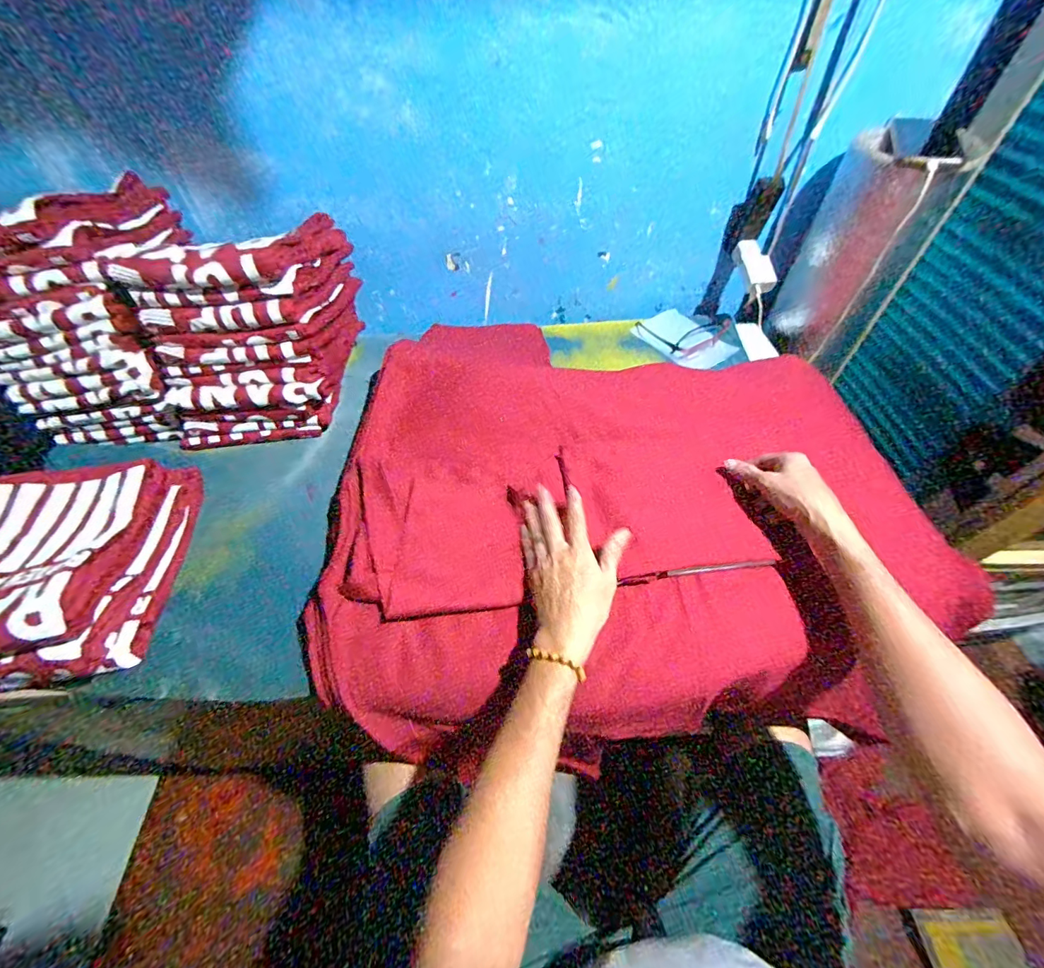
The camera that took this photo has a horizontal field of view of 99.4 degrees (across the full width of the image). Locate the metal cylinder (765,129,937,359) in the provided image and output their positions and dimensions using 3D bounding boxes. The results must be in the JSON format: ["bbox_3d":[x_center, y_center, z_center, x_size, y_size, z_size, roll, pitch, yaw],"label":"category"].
[{"bbox_3d":[0.535,-0.387,0.776,0.138,0.318,0.114,19,55,17],"label":"metal cylinder"}]

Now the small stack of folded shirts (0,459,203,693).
[{"bbox_3d":[-0.551,0.093,0.524,0.208,0.099,0.253,-6,52,-2],"label":"small stack of folded shirts"}]

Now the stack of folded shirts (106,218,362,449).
[{"bbox_3d":[-0.408,-0.257,0.691,0.253,0.249,0.286,-5,52,-1],"label":"stack of folded shirts"}]

